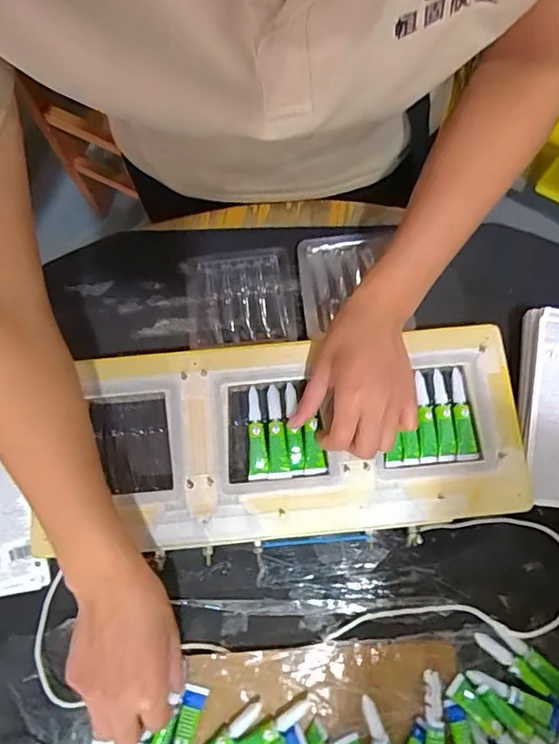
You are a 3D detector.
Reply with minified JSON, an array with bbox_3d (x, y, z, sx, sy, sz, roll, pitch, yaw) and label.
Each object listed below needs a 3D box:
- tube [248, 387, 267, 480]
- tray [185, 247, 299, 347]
[{"bbox_3d":[-0.021,0.054,0.458,0.016,0.009,0.080,-4,76,0],"label":"tube"},{"bbox_3d":[-0.039,-0.074,0.514,0.103,0.015,0.096,-5,79,-1],"label":"tray"}]

